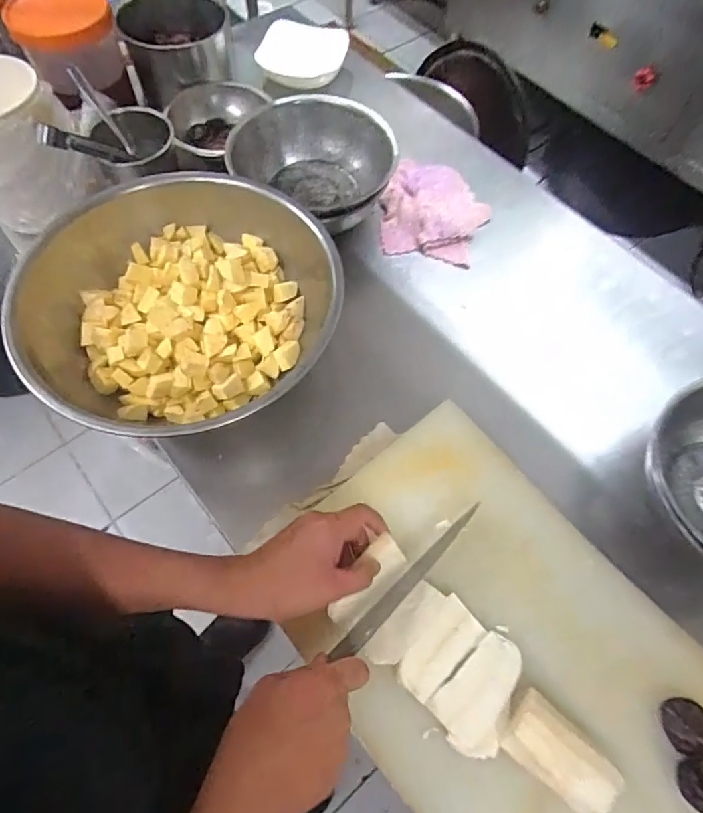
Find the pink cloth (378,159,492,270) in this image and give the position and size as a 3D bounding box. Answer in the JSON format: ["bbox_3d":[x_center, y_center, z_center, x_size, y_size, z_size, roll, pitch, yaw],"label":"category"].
[{"bbox_3d":[0.124,-0.293,0.750,0.154,0.041,0.164,16,65,6],"label":"pink cloth"}]

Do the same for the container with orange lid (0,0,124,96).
[{"bbox_3d":[-0.428,-0.550,0.759,0.138,0.109,0.145,-25,67,-13],"label":"container with orange lid"}]

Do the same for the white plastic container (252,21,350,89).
[{"bbox_3d":[-0.092,-0.625,0.902,0.159,0.083,0.105,6,64,1],"label":"white plastic container"}]

